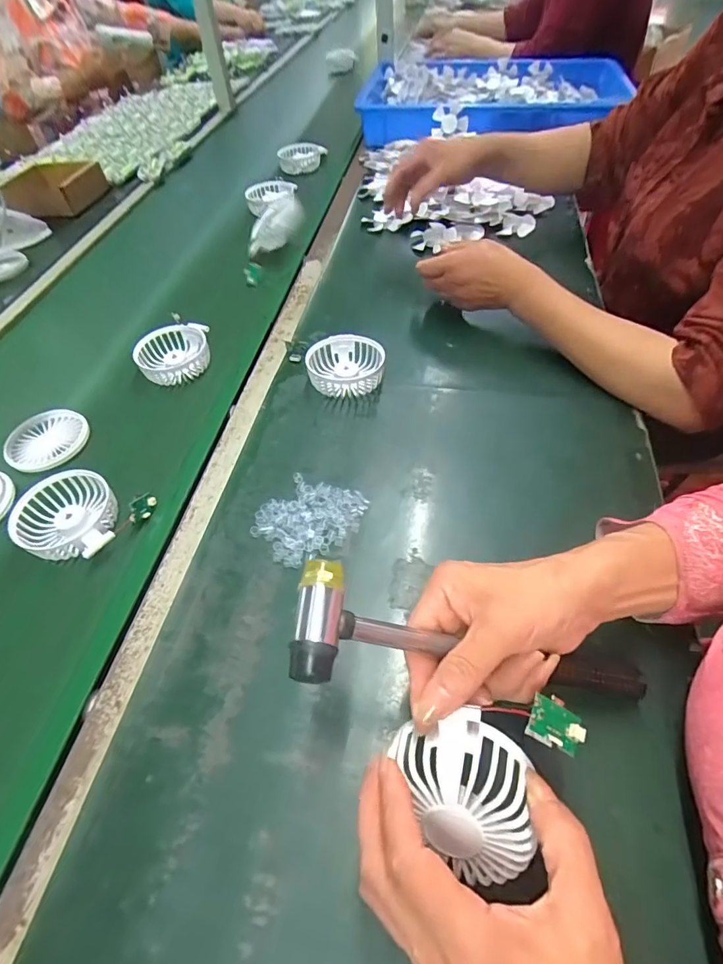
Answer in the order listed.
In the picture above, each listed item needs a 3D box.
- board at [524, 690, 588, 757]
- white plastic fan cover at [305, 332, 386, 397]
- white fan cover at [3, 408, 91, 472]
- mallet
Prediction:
[{"bbox_3d":[0.103,0.128,0.248,0.029,0.007,0.024,33,60,1],"label":"board"},{"bbox_3d":[-0.019,-0.133,0.546,0.092,0.032,0.088,3,53,5],"label":"white plastic fan cover"},{"bbox_3d":[-0.355,-0.048,0.527,0.083,0.009,0.086,25,58,21],"label":"white fan cover"},{"bbox_3d":[0.077,0.102,0.273,0.240,0.022,0.059,21,50,-20],"label":"mallet"}]

